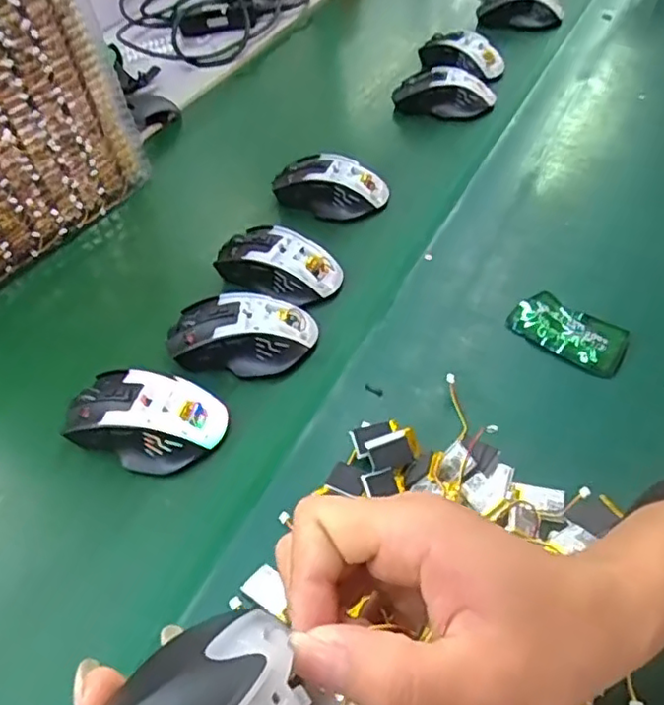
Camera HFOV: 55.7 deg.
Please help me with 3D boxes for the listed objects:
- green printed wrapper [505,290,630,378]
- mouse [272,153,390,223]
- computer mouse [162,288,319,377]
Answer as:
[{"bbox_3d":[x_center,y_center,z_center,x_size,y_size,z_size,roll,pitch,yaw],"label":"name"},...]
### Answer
[{"bbox_3d":[0.181,-0.017,0.479,0.085,0.011,0.050,30,58,30],"label":"green printed wrapper"},{"bbox_3d":[-0.003,-0.168,0.626,0.117,0.037,0.058,12,50,18],"label":"mouse"},{"bbox_3d":[-0.072,-0.016,0.493,0.114,0.033,0.063,0,48,7],"label":"computer mouse"}]

